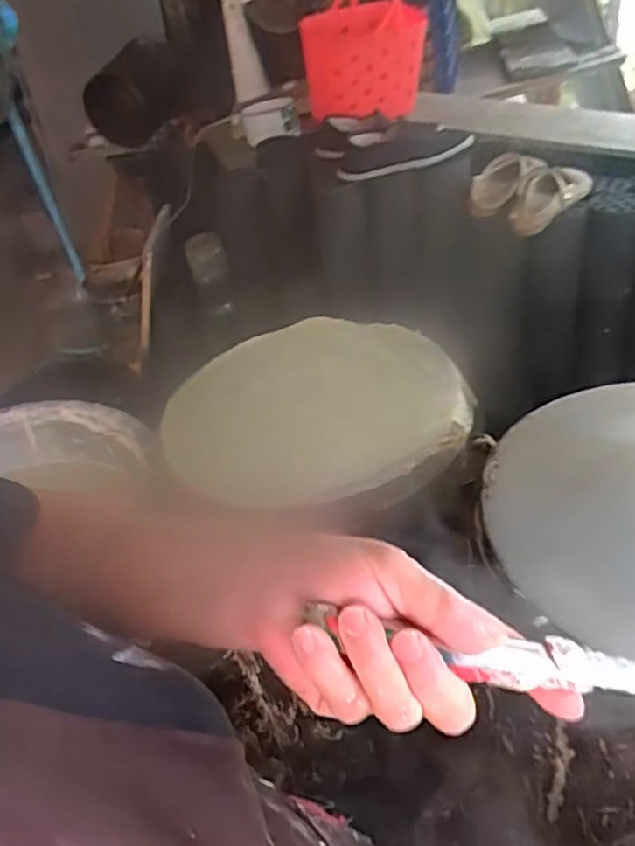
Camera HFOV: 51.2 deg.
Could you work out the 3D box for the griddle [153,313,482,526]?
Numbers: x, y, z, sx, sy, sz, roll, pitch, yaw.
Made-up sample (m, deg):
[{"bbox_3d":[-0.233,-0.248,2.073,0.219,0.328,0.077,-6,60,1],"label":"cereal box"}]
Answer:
[{"bbox_3d":[-0.005,-0.022,0.836,0.349,0.043,0.362,-8,36,6],"label":"griddle"}]

